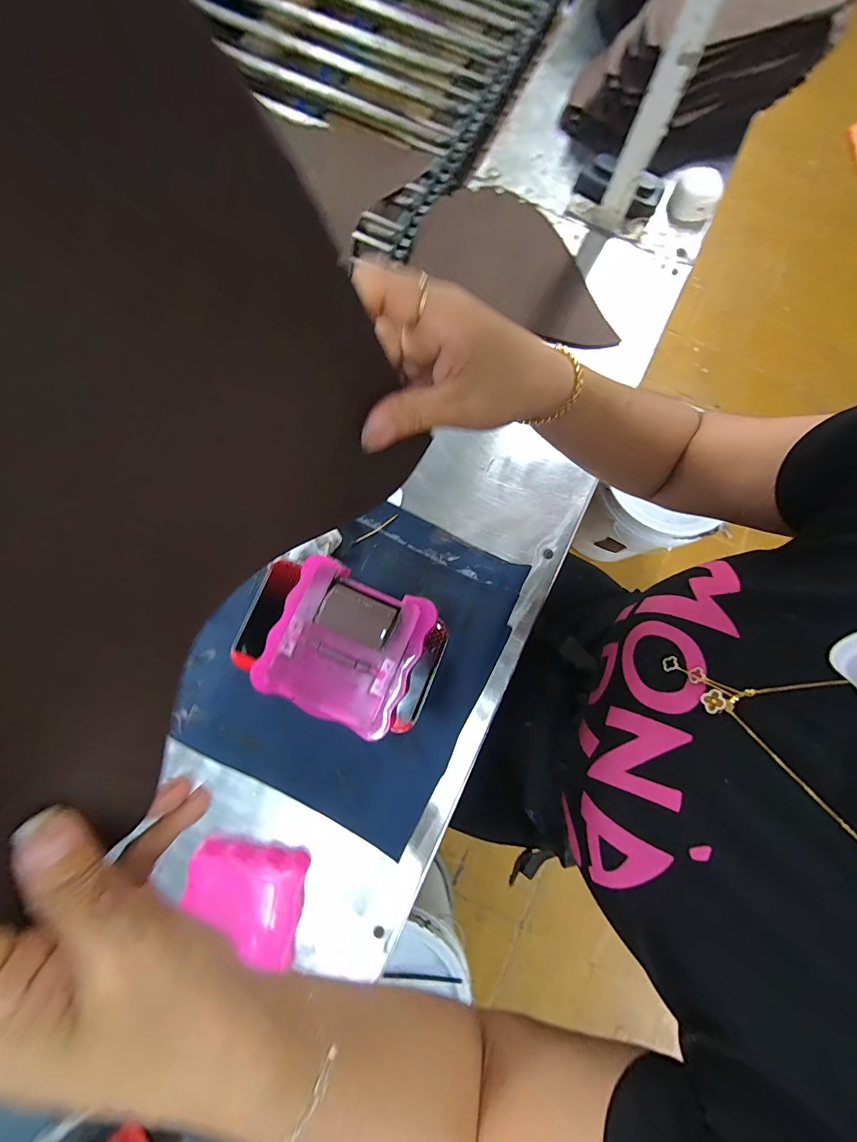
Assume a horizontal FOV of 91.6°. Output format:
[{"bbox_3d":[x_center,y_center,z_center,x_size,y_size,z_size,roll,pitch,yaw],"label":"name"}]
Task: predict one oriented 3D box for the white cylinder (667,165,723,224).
[{"bbox_3d":[0.341,-0.476,0.525,0.057,0.035,0.048,29,80,3],"label":"white cylinder"}]

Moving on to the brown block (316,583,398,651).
[{"bbox_3d":[-0.053,0.033,0.309,0.054,0.007,0.033,24,79,2],"label":"brown block"}]

